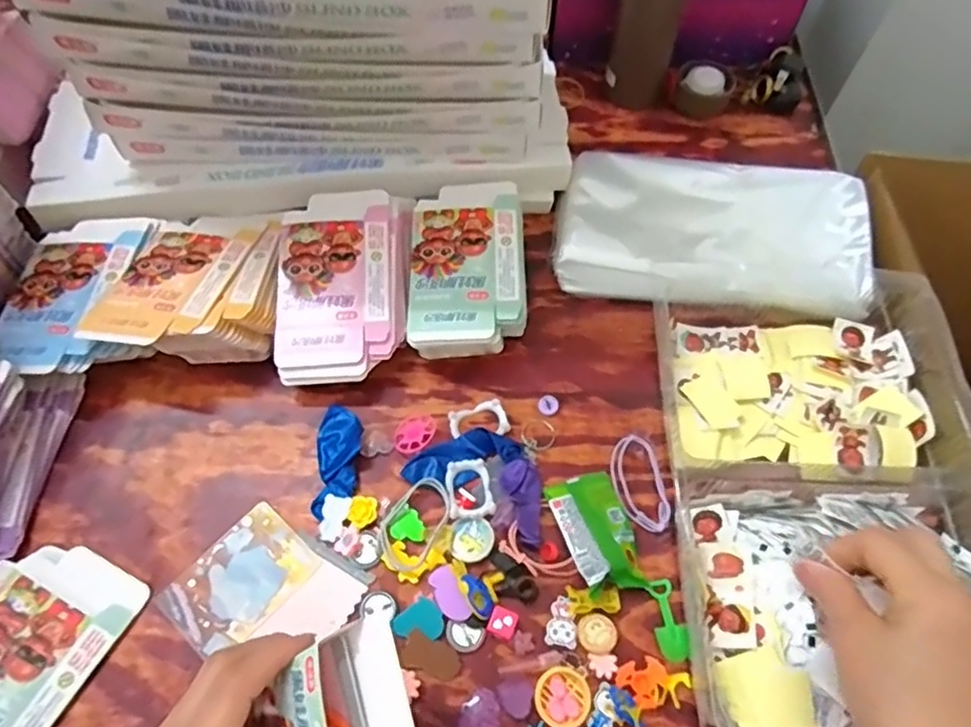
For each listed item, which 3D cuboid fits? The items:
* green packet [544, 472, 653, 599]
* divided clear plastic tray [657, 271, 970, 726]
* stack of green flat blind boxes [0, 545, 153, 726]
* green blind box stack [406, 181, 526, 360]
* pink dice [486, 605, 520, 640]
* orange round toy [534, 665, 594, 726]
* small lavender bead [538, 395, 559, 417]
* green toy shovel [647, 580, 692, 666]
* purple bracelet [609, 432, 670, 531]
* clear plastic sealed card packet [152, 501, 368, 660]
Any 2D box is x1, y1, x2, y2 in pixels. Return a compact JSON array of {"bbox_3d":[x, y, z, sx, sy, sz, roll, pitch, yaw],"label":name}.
[{"bbox_3d":[0.076,0.113,0.425,0.047,0.017,0.082,-19,63,-11],"label":"green packet"},{"bbox_3d":[0.227,0.085,0.422,0.208,0.054,0.320,1,61,-1],"label":"divided clear plastic tray"},{"bbox_3d":[-0.292,0.185,0.381,0.093,0.015,0.154,25,64,12],"label":"stack of green flat blind boxes"},{"bbox_3d":[-0.014,-0.071,0.509,0.087,0.050,0.151,1,61,0],"label":"green blind box stack"},{"bbox_3d":[0.011,0.163,0.396,0.017,0.013,0.017,19,62,9],"label":"pink dice"},{"bbox_3d":[0.047,0.200,0.379,0.034,0.005,0.033,0,61,-1],"label":"orange round toy"},{"bbox_3d":[0.048,0.031,0.479,0.015,0.008,0.016,0,61,-1],"label":"small lavender bead"},{"bbox_3d":[0.117,0.164,0.404,0.020,0.006,0.049,-2,61,-2],"label":"green toy shovel"},{"bbox_3d":[0.107,0.084,0.446,0.034,0.012,0.069,-10,62,-7],"label":"purple bracelet"},{"bbox_3d":[-0.145,0.152,0.409,0.101,0.004,0.088,34,66,16],"label":"clear plastic sealed card packet"}]

